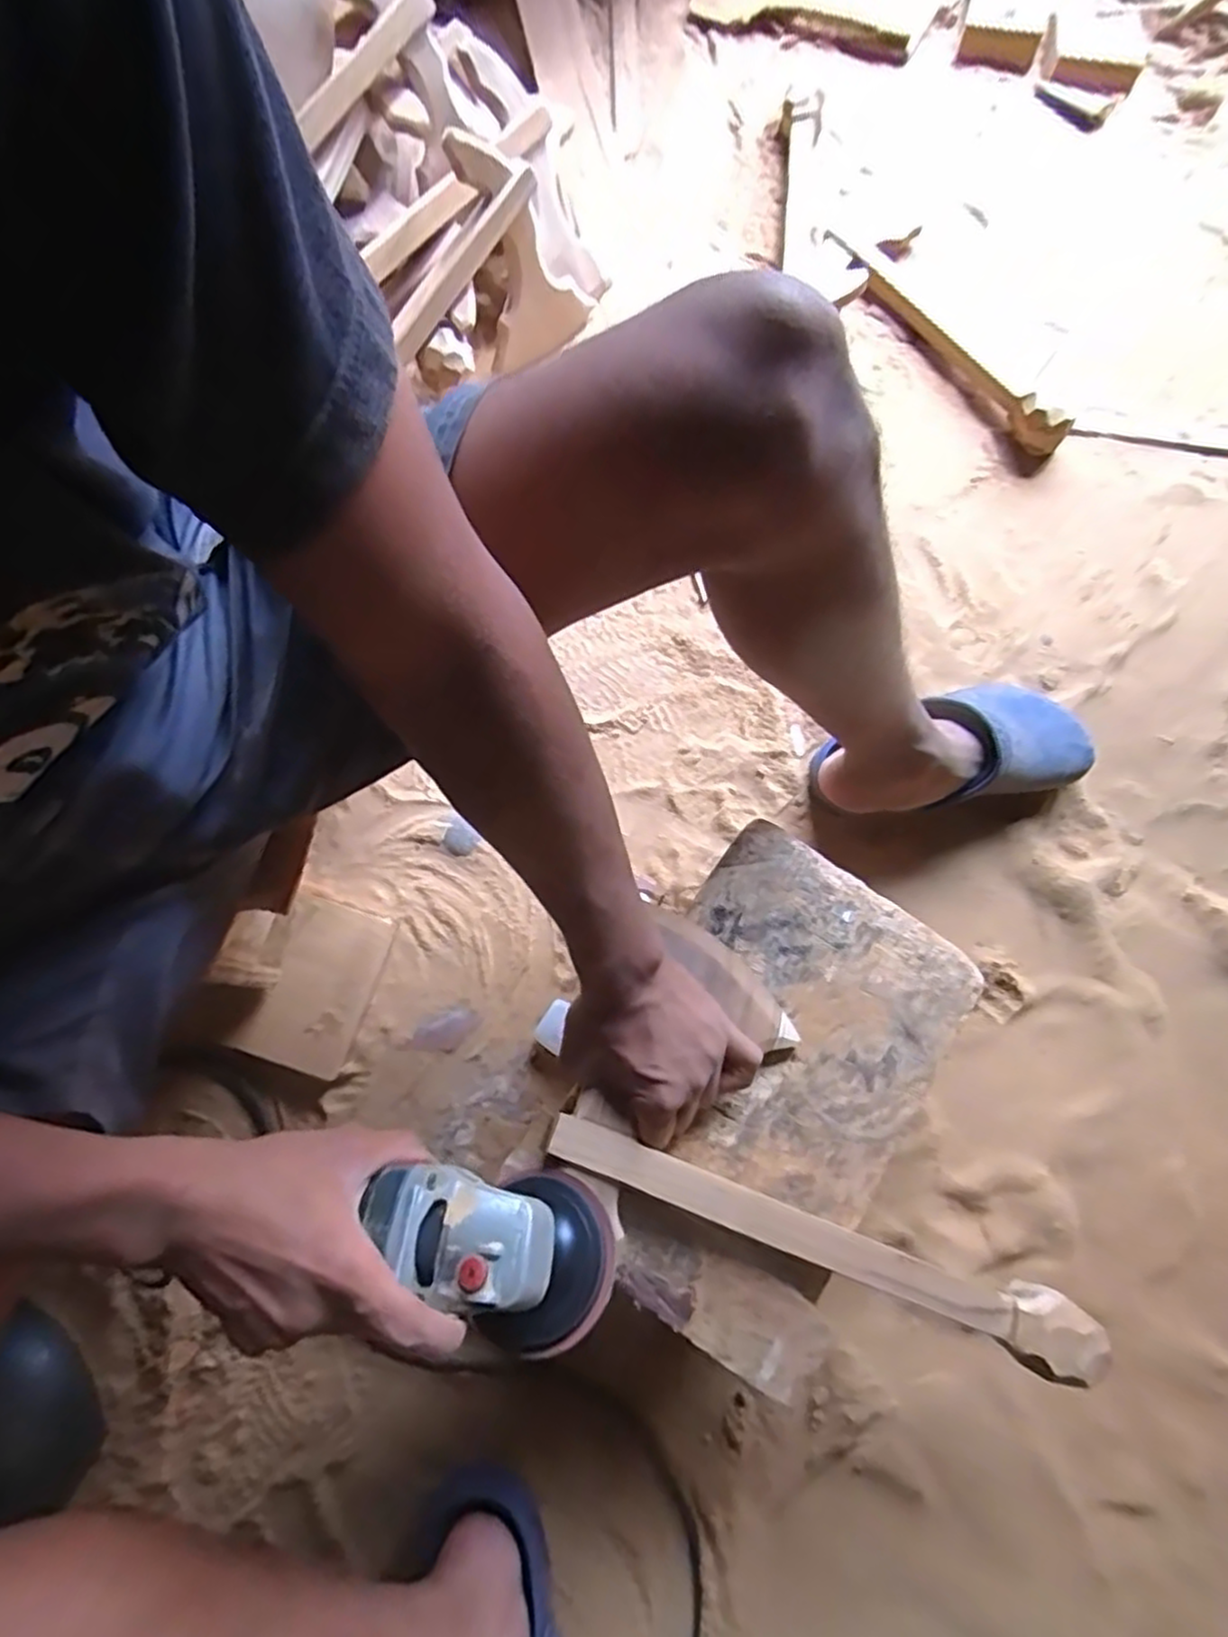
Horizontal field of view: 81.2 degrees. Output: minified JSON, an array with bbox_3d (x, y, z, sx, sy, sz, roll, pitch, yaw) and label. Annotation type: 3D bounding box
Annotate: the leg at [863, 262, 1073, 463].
[{"bbox_3d":[0.400,-0.540,0.829,0.030,0.065,0.316,-32,76,-10],"label":"leg"}]

